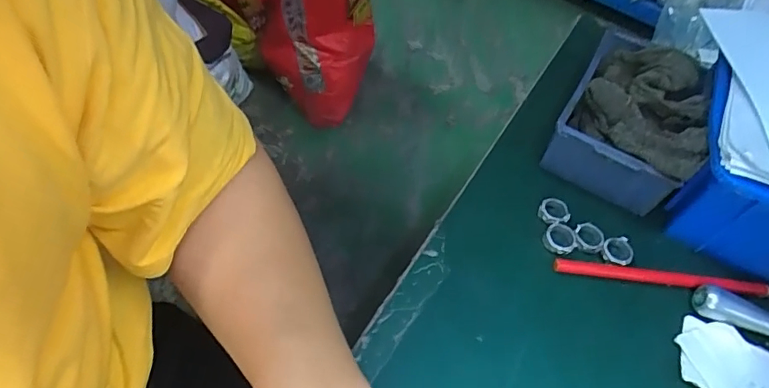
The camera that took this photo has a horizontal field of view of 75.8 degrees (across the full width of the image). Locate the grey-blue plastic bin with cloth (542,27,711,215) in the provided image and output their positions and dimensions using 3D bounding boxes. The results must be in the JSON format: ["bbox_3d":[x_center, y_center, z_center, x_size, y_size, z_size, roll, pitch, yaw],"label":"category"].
[{"bbox_3d":[0.196,-0.064,0.399,0.095,0.071,0.148,26,55,12],"label":"grey-blue plastic bin with cloth"}]

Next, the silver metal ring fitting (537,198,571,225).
[{"bbox_3d":[0.126,0.013,0.369,0.022,0.009,0.019,7,54,-3],"label":"silver metal ring fitting"}]

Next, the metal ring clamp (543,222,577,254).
[{"bbox_3d":[0.127,0.033,0.359,0.023,0.007,0.023,4,54,-5],"label":"metal ring clamp"}]

